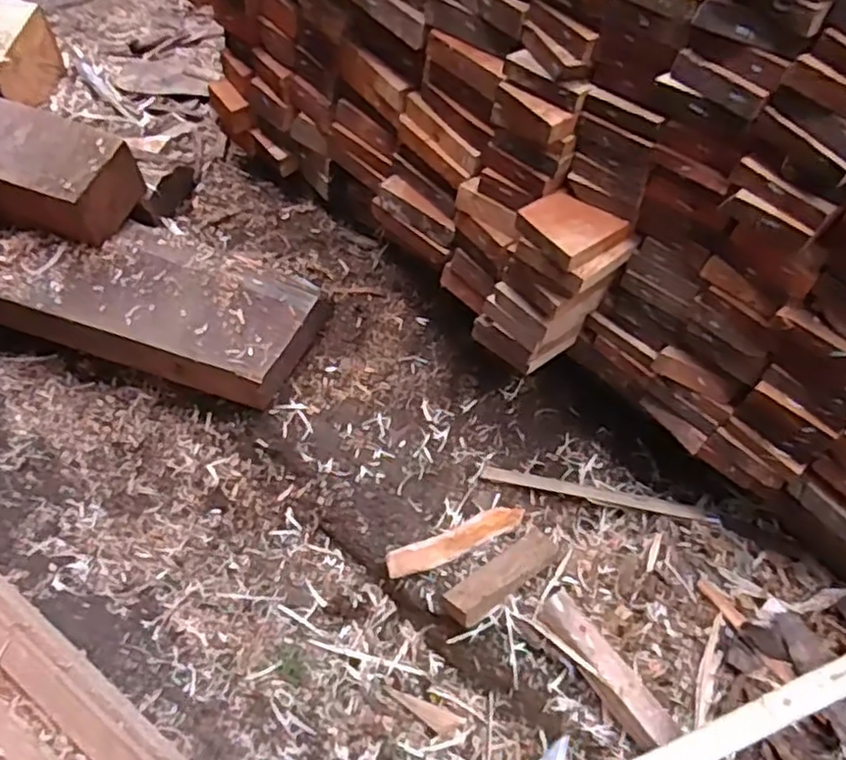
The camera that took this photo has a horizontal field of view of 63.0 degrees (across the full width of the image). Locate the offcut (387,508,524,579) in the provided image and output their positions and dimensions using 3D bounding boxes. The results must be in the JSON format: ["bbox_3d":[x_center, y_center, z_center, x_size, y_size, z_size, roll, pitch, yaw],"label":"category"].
[{"bbox_3d":[0.062,0.277,1.208,0.265,0.018,0.053,-20,53,-21],"label":"offcut"}]

